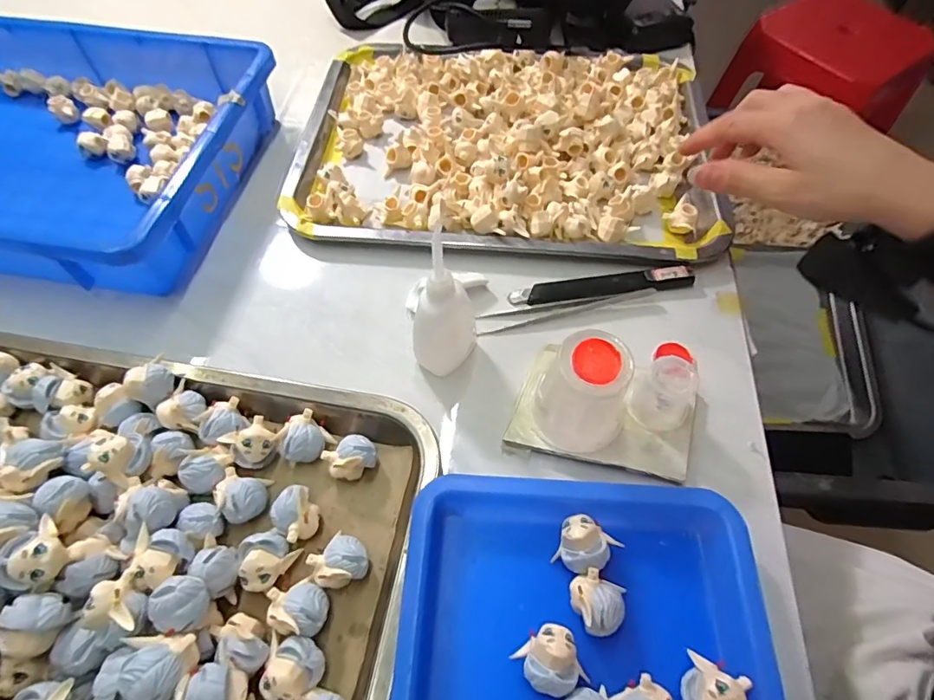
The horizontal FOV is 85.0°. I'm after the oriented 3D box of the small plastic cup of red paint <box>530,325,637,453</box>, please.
[{"bbox_3d":[0.068,0.028,0.293,0.049,0.068,0.046,33,65,17],"label":"small plastic cup of red paint"}]

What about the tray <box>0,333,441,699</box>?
[{"bbox_3d":[-0.206,0.115,0.247,0.349,0.056,0.258,9,60,5],"label":"tray"}]

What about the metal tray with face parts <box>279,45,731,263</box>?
[{"bbox_3d":[0.028,-0.189,0.442,0.351,0.032,0.252,5,60,3],"label":"metal tray with face parts"}]

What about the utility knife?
[{"bbox_3d":[0.097,-0.049,0.372,0.131,0.009,0.021,-6,60,-4],"label":"utility knife"}]

